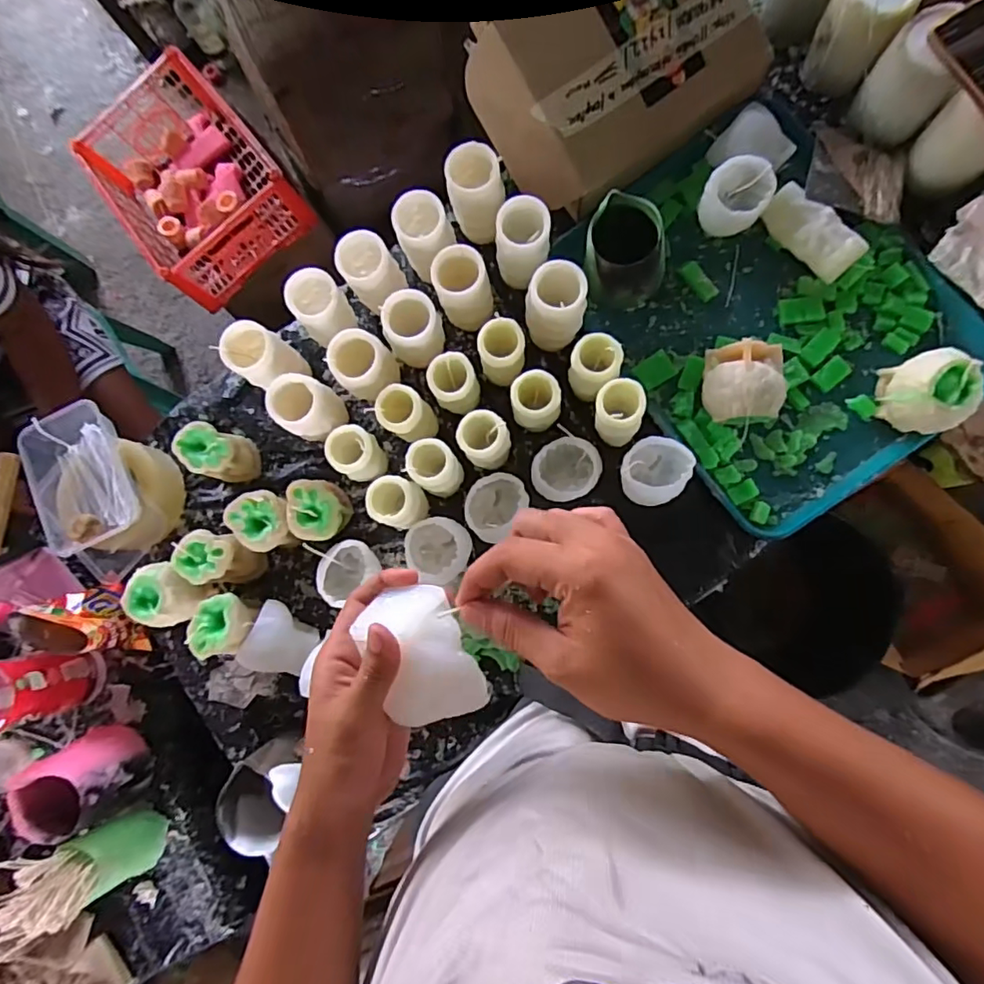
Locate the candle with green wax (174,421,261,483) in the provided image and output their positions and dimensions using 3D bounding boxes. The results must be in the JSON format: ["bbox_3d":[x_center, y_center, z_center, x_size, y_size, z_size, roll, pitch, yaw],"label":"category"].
[{"bbox_3d":[-0.334,-0.046,0.686,0.071,0.073,0.061,16,87,7],"label":"candle with green wax"}]

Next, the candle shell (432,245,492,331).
[{"bbox_3d":[-0.031,-0.227,0.630,0.057,0.082,0.061,-1,85,6],"label":"candle shell"}]

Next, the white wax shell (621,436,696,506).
[{"bbox_3d":[0.181,-0.022,0.628,0.069,0.054,0.074,-1,85,6],"label":"white wax shell"}]

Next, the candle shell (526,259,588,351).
[{"bbox_3d":[0.072,-0.207,0.633,0.066,0.098,0.067,4,85,7],"label":"candle shell"}]

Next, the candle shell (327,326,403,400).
[{"bbox_3d":[-0.144,-0.139,0.652,0.068,0.104,0.061,-31,82,3],"label":"candle shell"}]

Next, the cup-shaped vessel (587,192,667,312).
[{"bbox_3d":[0.147,-0.260,0.624,0.091,0.089,0.081,35,89,8],"label":"cup-shaped vessel"}]

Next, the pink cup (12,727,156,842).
[{"bbox_3d":[-0.464,0.326,0.636,0.085,0.119,0.090,-1,85,6],"label":"pink cup"}]

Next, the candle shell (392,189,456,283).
[{"bbox_3d":[-0.074,-0.293,0.644,0.057,0.088,0.061,-1,85,6],"label":"candle shell"}]

